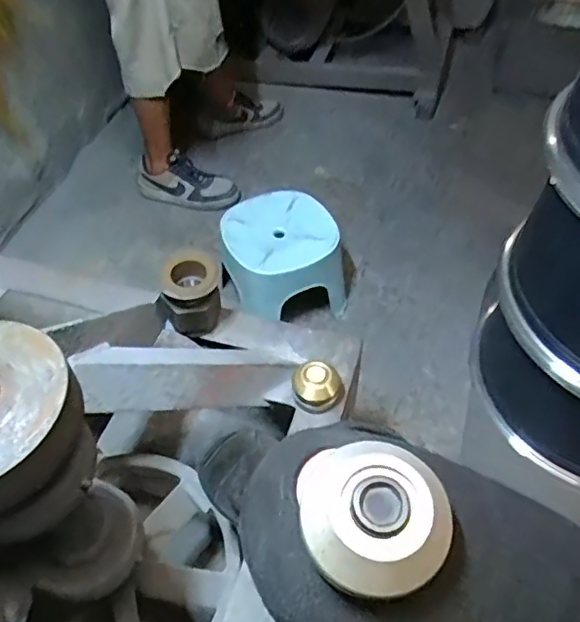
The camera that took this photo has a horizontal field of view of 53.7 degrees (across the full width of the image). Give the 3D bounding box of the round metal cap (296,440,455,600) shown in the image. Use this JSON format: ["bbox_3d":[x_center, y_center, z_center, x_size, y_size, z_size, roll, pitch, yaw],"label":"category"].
[{"bbox_3d":[0.036,0.086,0.245,0.063,0.025,0.061,3,51,4],"label":"round metal cap"}]

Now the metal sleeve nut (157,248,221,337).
[{"bbox_3d":[-0.141,-0.026,0.835,0.080,0.098,0.078,-1,51,1],"label":"metal sleeve nut"}]

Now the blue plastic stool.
[{"bbox_3d":[-0.015,-0.096,1.203,0.236,0.191,0.198,-17,53,-13],"label":"blue plastic stool"}]

